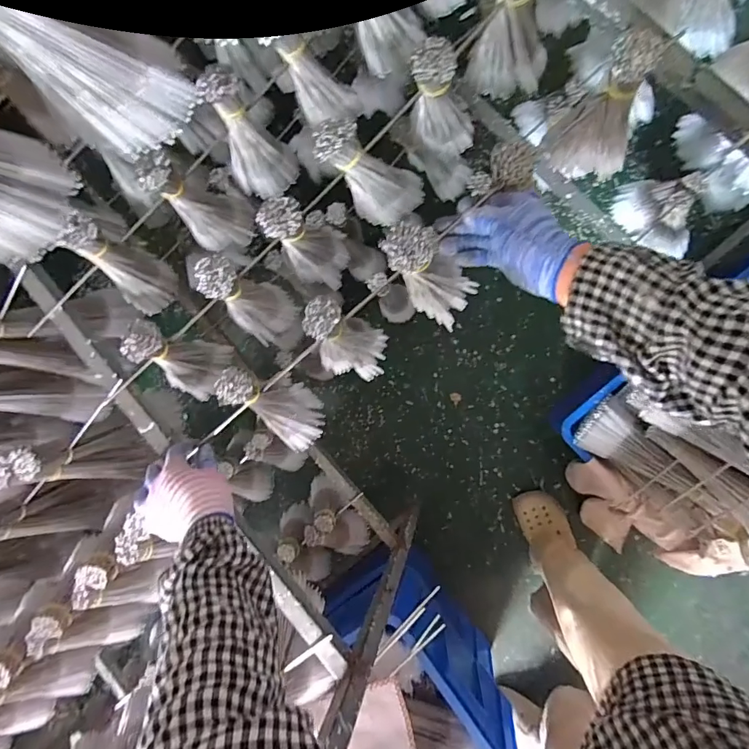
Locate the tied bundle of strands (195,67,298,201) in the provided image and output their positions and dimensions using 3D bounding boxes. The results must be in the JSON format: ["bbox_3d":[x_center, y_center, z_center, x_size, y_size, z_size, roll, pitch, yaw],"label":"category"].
[{"bbox_3d":[-0.166,-0.301,0.587,0.081,0.160,0.079,42,90,7],"label":"tied bundle of strands"}]

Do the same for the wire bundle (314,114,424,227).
[{"bbox_3d":[-0.014,-0.260,0.580,0.075,0.174,0.064,19,87,34],"label":"wire bundle"}]

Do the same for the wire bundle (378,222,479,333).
[{"bbox_3d":[0.062,-0.121,0.548,0.069,0.177,0.067,25,88,30],"label":"wire bundle"}]

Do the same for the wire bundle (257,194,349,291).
[{"bbox_3d":[-0.084,-0.172,0.603,0.083,0.153,0.079,-22,83,3],"label":"wire bundle"}]

